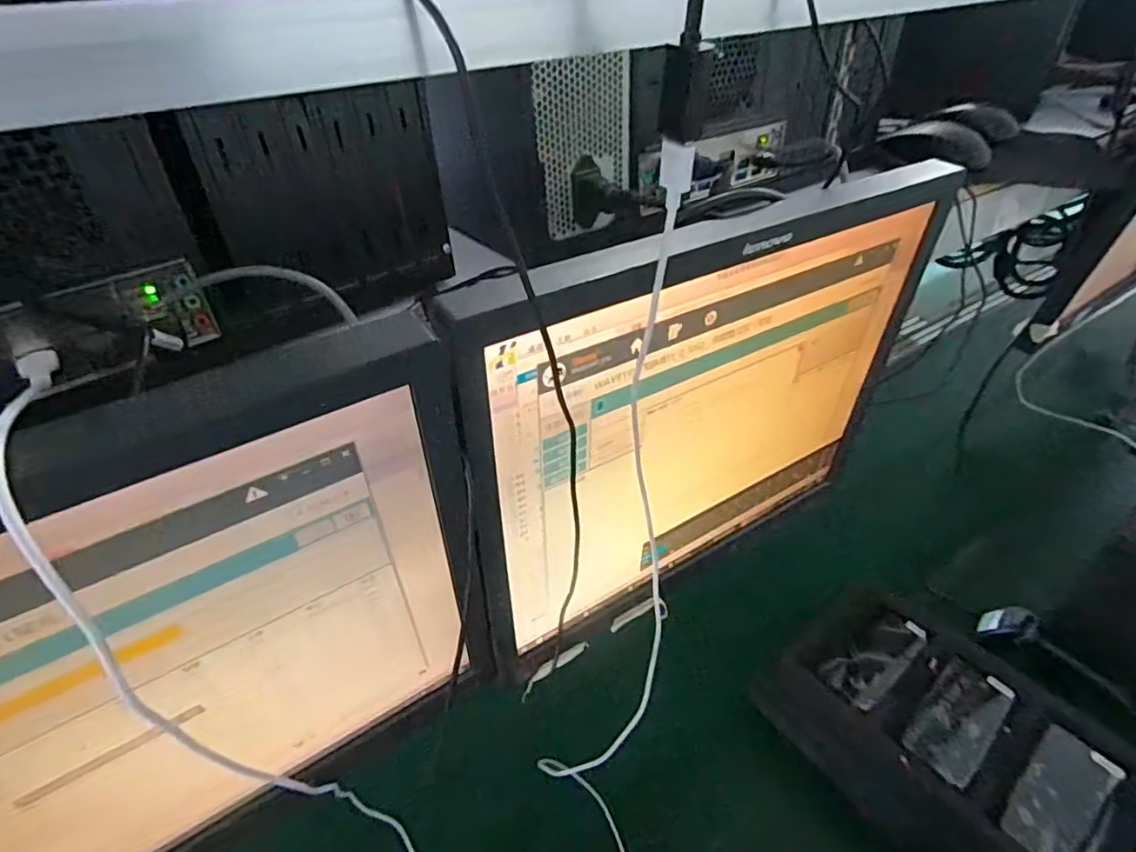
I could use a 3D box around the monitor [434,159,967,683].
[{"bbox_3d":[0.104,0.003,0.405,0.361,0.303,0.041,-24,42,-24],"label":"monitor"}]

